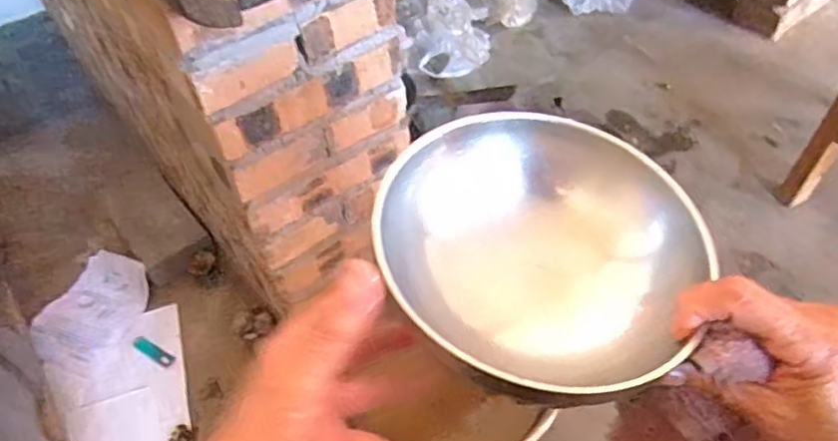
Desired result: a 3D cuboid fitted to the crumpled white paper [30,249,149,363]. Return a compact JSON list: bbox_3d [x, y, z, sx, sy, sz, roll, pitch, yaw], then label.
[{"bbox_3d":[-0.529,0.145,1.022,0.135,0.030,0.192,18,54,18],"label":"crumpled white paper"}]

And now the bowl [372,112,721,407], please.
[{"bbox_3d":[0.065,0.009,0.318,0.149,0.056,0.164,35,61,29],"label":"bowl"}]

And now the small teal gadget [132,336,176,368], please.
[{"bbox_3d":[-0.408,0.201,0.956,0.081,0.010,0.021,22,55,21],"label":"small teal gadget"}]

